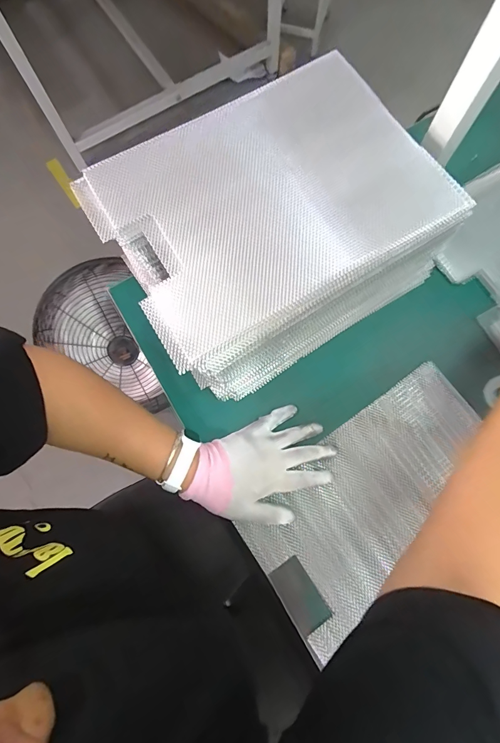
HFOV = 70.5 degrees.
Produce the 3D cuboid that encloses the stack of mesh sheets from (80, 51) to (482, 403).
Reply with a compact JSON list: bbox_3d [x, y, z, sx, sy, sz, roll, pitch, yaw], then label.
[{"bbox_3d":[0.028,-0.165,0.433,0.344,0.153,0.264,-32,77,-7],"label":"stack of mesh sheets"}]

